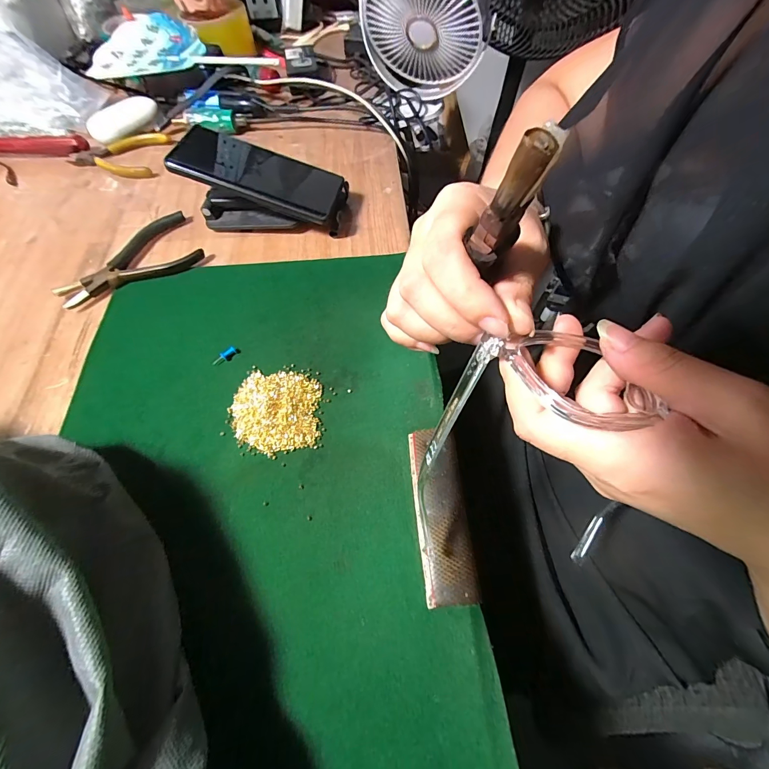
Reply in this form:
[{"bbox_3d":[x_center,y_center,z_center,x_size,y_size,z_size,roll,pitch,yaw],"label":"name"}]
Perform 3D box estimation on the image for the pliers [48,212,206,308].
[{"bbox_3d":[-0.267,-0.131,0.363,0.137,0.014,0.079,-27,66,-12],"label":"pliers"}]

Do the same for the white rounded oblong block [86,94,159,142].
[{"bbox_3d":[-0.342,-0.349,0.460,0.040,0.027,0.087,42,71,19],"label":"white rounded oblong block"}]

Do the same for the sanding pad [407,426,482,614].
[{"bbox_3d":[0.041,0.089,0.250,0.036,0.006,0.116,-5,64,-1],"label":"sanding pad"}]

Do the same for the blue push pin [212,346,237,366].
[{"bbox_3d":[-0.144,-0.025,0.312,0.023,0.007,0.007,-34,68,-15],"label":"blue push pin"}]

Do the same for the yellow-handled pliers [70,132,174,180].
[{"bbox_3d":[-0.344,-0.299,0.449,0.110,0.011,0.083,1,64,2],"label":"yellow-handled pliers"}]

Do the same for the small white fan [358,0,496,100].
[{"bbox_3d":[0.046,-0.436,0.420,0.157,0.152,0.053,14,89,42],"label":"small white fan"}]

